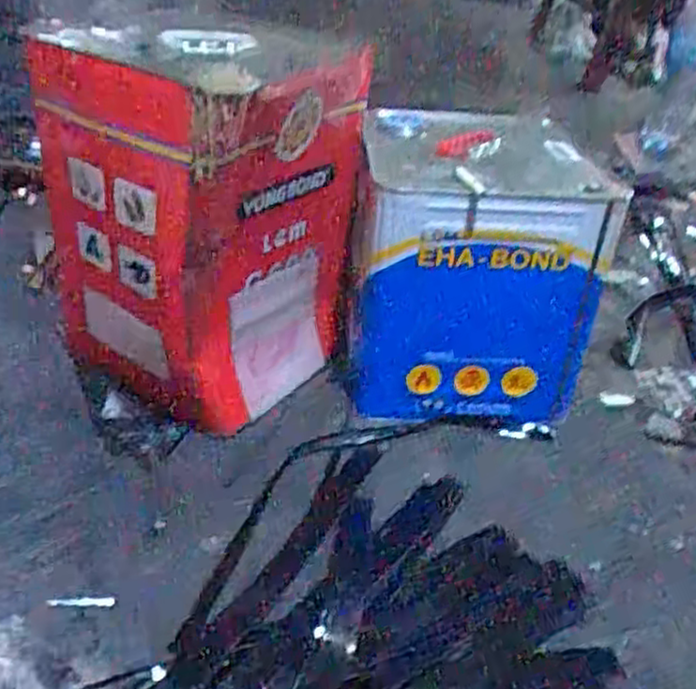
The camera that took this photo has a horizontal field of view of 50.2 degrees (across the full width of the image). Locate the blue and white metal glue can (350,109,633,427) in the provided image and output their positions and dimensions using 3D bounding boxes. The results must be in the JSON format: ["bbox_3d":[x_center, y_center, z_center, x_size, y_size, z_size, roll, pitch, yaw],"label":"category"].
[{"bbox_3d":[0.125,-0.086,0.783,0.226,0.273,0.226,3,35,-2],"label":"blue and white metal glue can"}]

